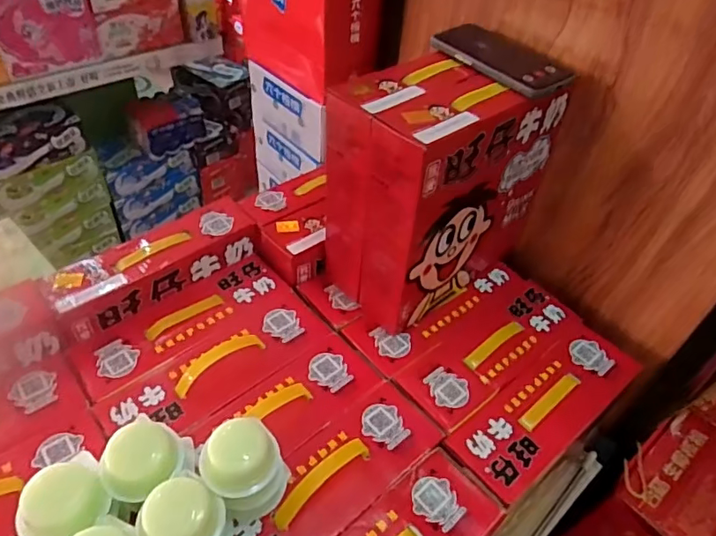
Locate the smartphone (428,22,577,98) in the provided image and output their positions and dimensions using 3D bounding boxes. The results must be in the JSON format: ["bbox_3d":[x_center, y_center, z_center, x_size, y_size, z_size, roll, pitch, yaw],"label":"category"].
[{"bbox_3d":[0.169,-0.243,0.601,0.092,0.011,0.167,-28,54,-28],"label":"smartphone"}]

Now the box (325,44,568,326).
[{"bbox_3d":[0.103,-0.103,0.660,0.269,0.275,0.145,-29,54,-29],"label":"box"}]

